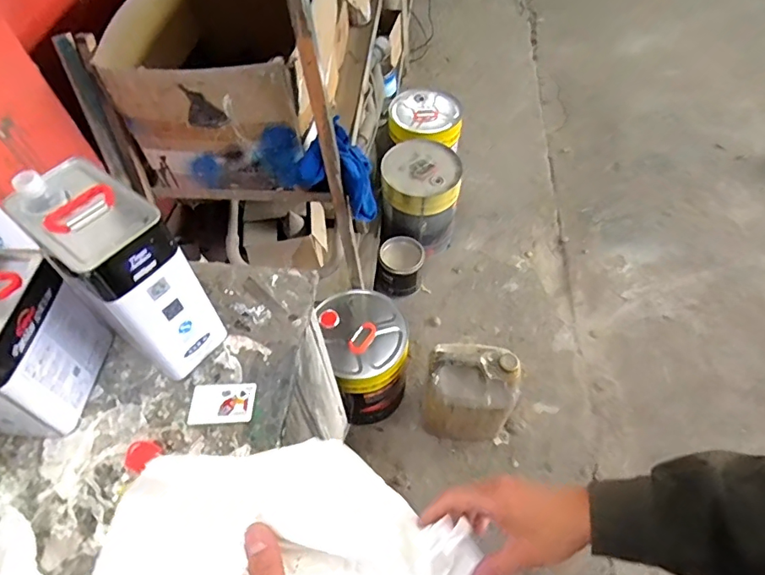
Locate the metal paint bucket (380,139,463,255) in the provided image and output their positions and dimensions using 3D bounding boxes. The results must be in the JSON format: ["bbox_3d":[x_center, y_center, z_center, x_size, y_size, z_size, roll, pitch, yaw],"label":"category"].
[{"bbox_3d":[0.138,-0.301,1.762,0.248,0.376,0.256,-1,55,2],"label":"metal paint bucket"}]

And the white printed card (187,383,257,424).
[{"bbox_3d":[-0.221,0.160,0.689,0.087,0.004,0.057,-3,52,0],"label":"white printed card"}]

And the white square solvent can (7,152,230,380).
[{"bbox_3d":[-0.324,-0.017,0.638,0.164,0.259,0.112,37,65,25],"label":"white square solvent can"}]

